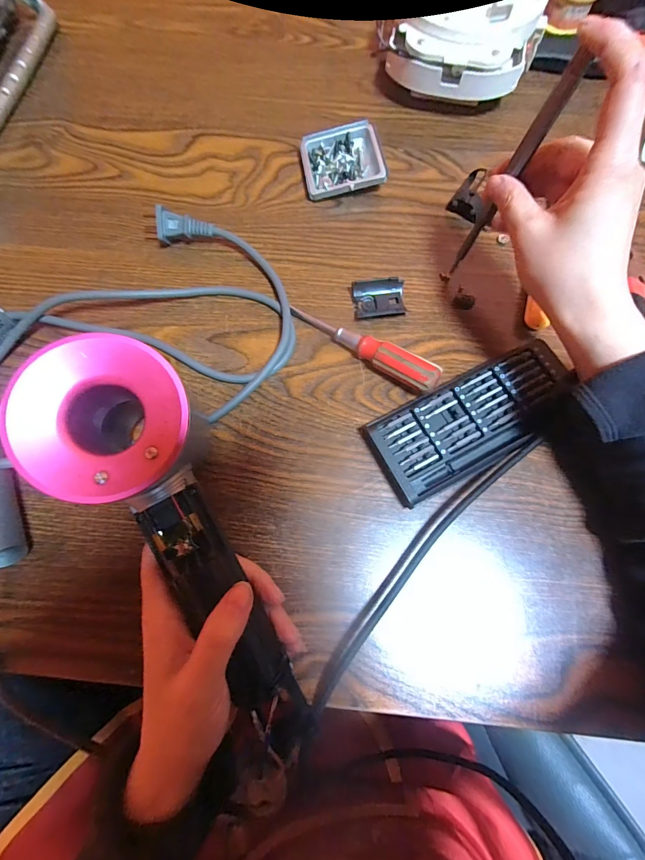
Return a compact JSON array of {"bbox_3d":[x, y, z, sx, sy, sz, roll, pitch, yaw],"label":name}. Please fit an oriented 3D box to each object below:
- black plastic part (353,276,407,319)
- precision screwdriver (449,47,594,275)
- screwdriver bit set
[{"bbox_3d":[0.047,-0.108,0.298,0.042,0.009,0.030,-6,75,-2],"label":"black plastic part"},{"bbox_3d":[0.121,-0.161,0.243,0.010,0.130,0.006,44,63,10],"label":"precision screwdriver"},{"bbox_3d":[0.109,-0.008,0.265,0.152,0.020,0.064,-28,77,-7],"label":"screwdriver bit set"}]

